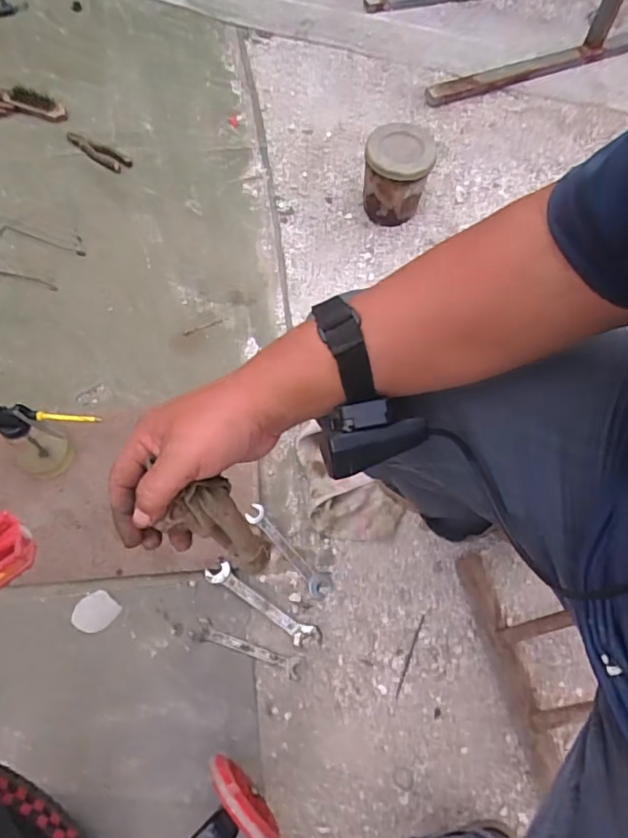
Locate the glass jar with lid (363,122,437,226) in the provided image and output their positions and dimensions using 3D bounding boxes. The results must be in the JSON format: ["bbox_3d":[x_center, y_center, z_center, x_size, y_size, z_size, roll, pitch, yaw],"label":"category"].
[{"bbox_3d":[0.152,-0.457,1.056,0.125,0.148,0.120,7,62,0],"label":"glass jar with lid"}]

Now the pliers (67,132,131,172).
[{"bbox_3d":[-0.451,-0.552,1.155,0.163,0.009,0.054,33,65,13],"label":"pliers"}]

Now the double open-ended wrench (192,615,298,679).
[{"bbox_3d":[-0.089,0.303,0.741,0.150,0.004,0.030,19,63,6],"label":"double open-ended wrench"}]

